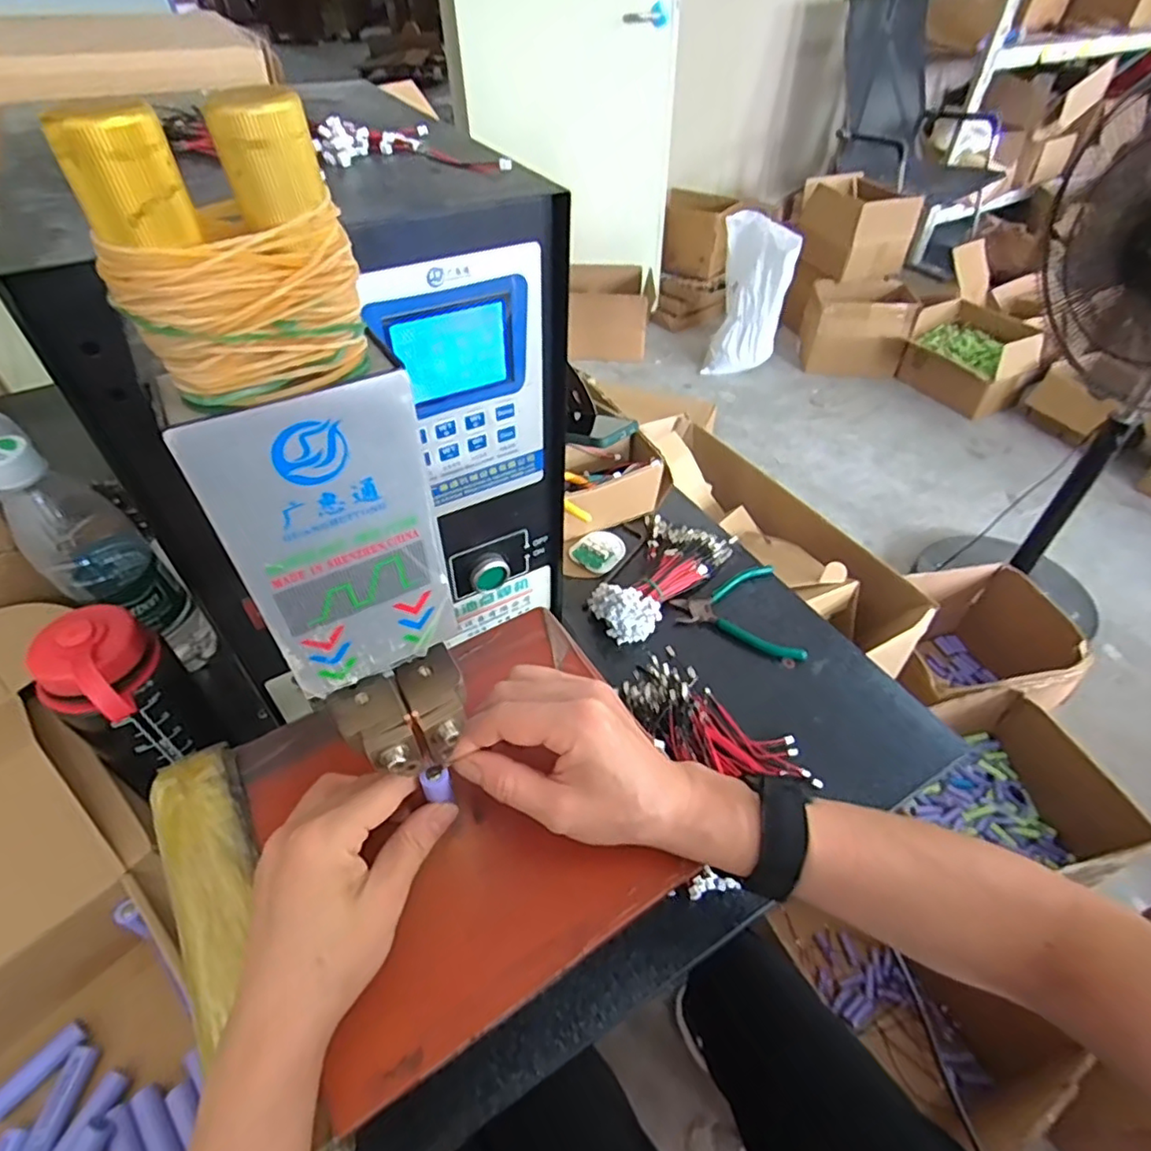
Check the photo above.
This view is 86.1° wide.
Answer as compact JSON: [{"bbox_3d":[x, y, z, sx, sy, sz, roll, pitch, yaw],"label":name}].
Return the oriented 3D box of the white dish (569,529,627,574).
[{"bbox_3d":[0.027,-0.027,0.642,0.049,0.010,0.061,29,53,26],"label":"white dish"}]

